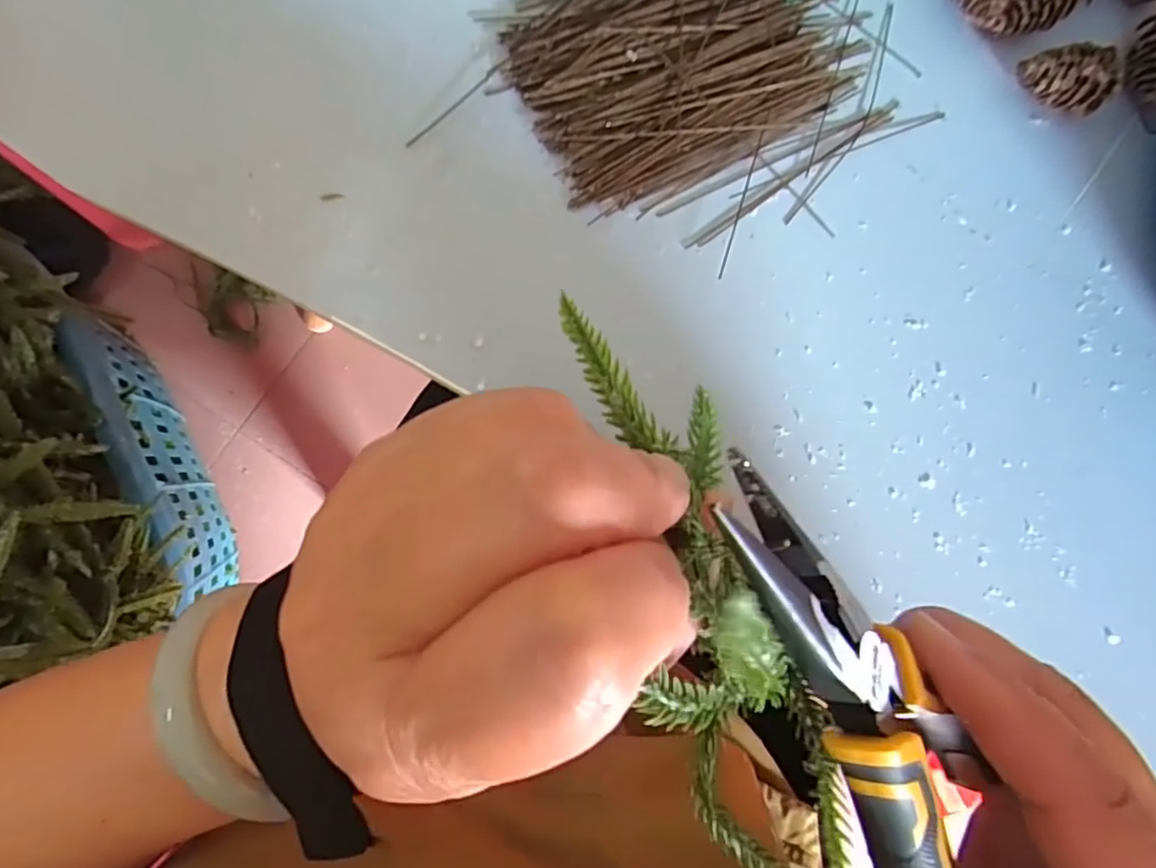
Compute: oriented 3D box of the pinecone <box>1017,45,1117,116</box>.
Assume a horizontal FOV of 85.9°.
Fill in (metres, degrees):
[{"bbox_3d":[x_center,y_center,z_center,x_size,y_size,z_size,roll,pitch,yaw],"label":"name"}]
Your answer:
[{"bbox_3d":[0.187,-0.137,0.238,0.032,0.016,0.019,1,89,-9],"label":"pinecone"}]

